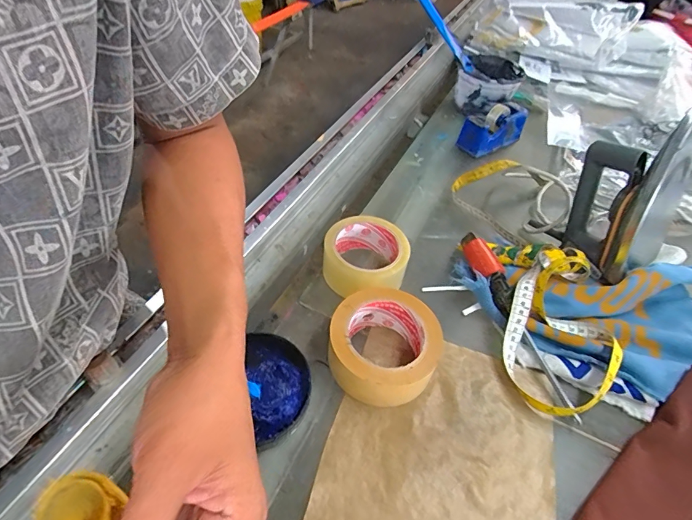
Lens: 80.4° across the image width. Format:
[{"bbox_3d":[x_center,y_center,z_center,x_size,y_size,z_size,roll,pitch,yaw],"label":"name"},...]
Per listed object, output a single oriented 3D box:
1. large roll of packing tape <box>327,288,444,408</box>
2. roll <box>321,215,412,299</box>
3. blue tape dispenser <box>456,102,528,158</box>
[{"bbox_3d":[0.038,0.089,0.427,0.110,0.053,0.111,3,48,-3],"label":"large roll of packing tape"},{"bbox_3d":[0.024,-0.001,0.503,0.100,0.055,0.091,3,48,-3],"label":"roll"},{"bbox_3d":[0.267,-0.235,0.737,0.130,0.058,0.054,-21,53,-23],"label":"blue tape dispenser"}]

